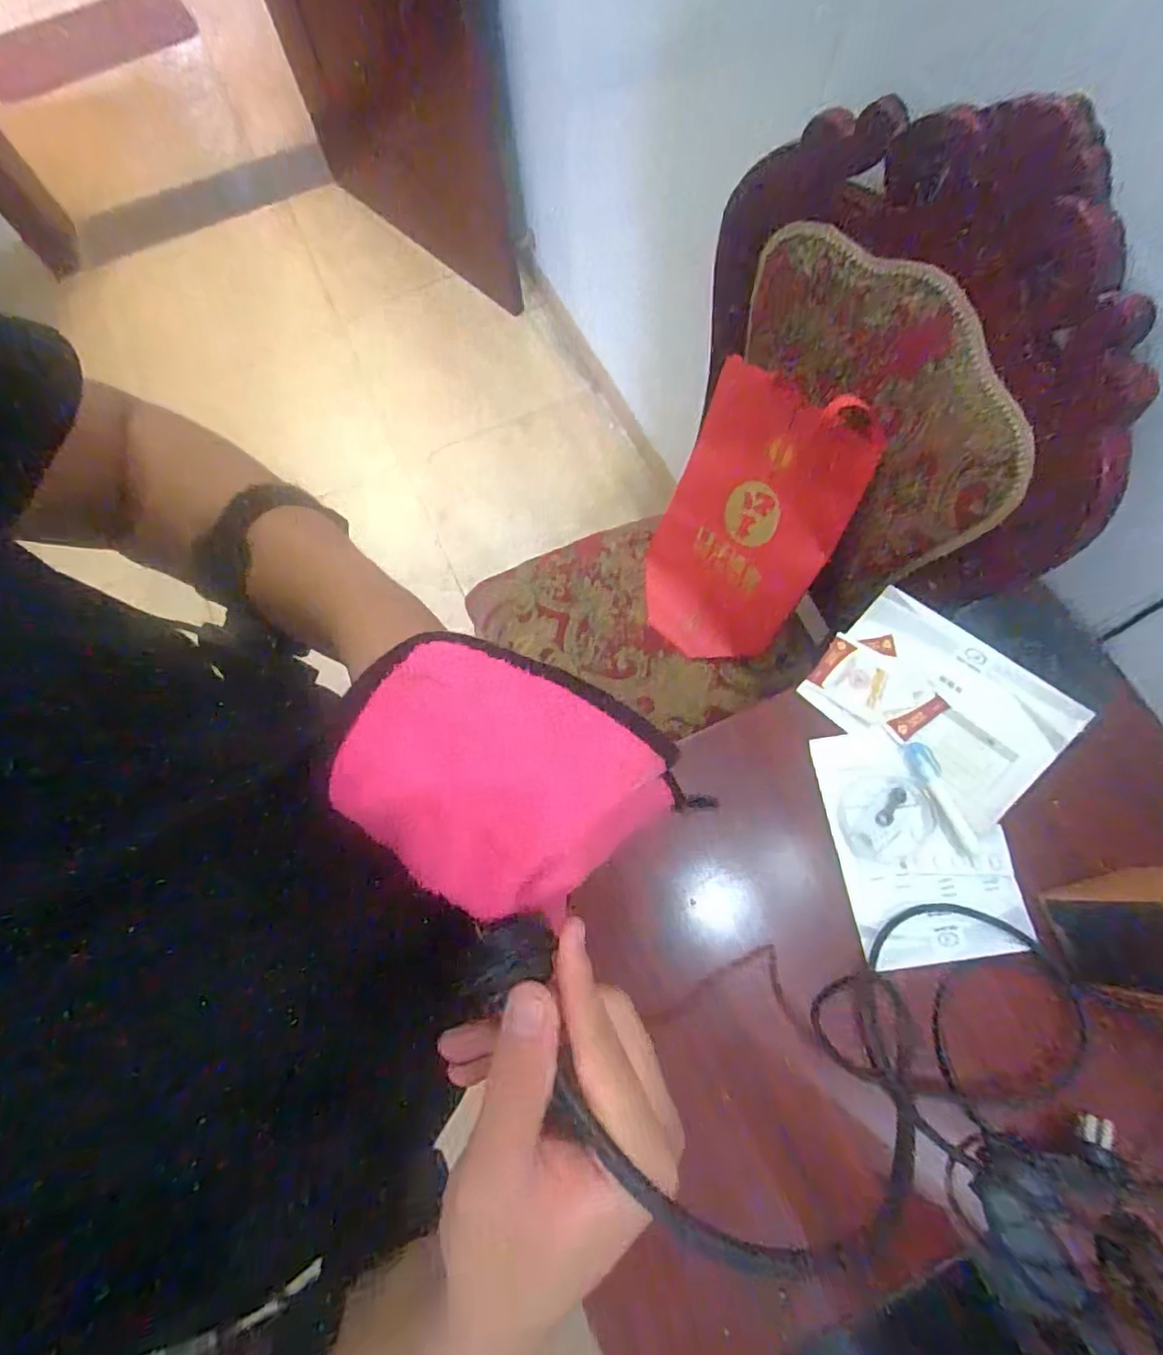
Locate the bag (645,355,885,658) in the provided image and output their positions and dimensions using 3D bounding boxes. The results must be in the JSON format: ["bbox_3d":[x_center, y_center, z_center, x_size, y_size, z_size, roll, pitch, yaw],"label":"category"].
[{"bbox_3d":[0.230,-0.223,0.917,0.055,0.438,0.278,-19,55,-43],"label":"bag"}]

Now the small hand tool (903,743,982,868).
[{"bbox_3d":[0.344,0.117,0.572,0.024,0.012,0.116,-24,71,-6],"label":"small hand tool"}]

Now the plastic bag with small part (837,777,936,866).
[{"bbox_3d":[0.295,0.138,0.585,0.086,0.011,0.077,-10,70,-1],"label":"plastic bag with small part"}]

